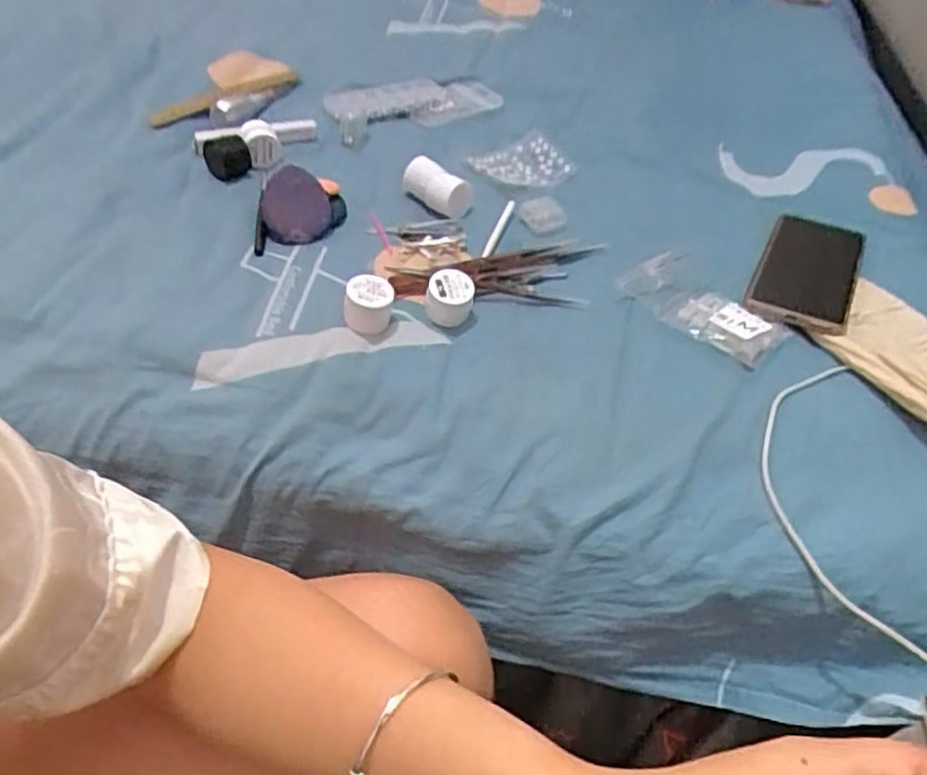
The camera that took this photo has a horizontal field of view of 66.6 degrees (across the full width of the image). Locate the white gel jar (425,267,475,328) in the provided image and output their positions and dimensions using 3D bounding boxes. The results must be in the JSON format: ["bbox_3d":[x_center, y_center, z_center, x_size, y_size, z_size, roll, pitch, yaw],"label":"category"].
[{"bbox_3d":[-0.010,-0.066,0.523,0.033,0.030,0.032,4,47,-4],"label":"white gel jar"}]

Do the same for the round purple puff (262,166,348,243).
[{"bbox_3d":[-0.134,-0.153,0.592,0.067,0.015,0.092,-2,48,-9],"label":"round purple puff"}]

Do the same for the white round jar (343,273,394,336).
[{"bbox_3d":[-0.068,-0.060,0.509,0.035,0.031,0.028,-1,48,-8],"label":"white round jar"}]

